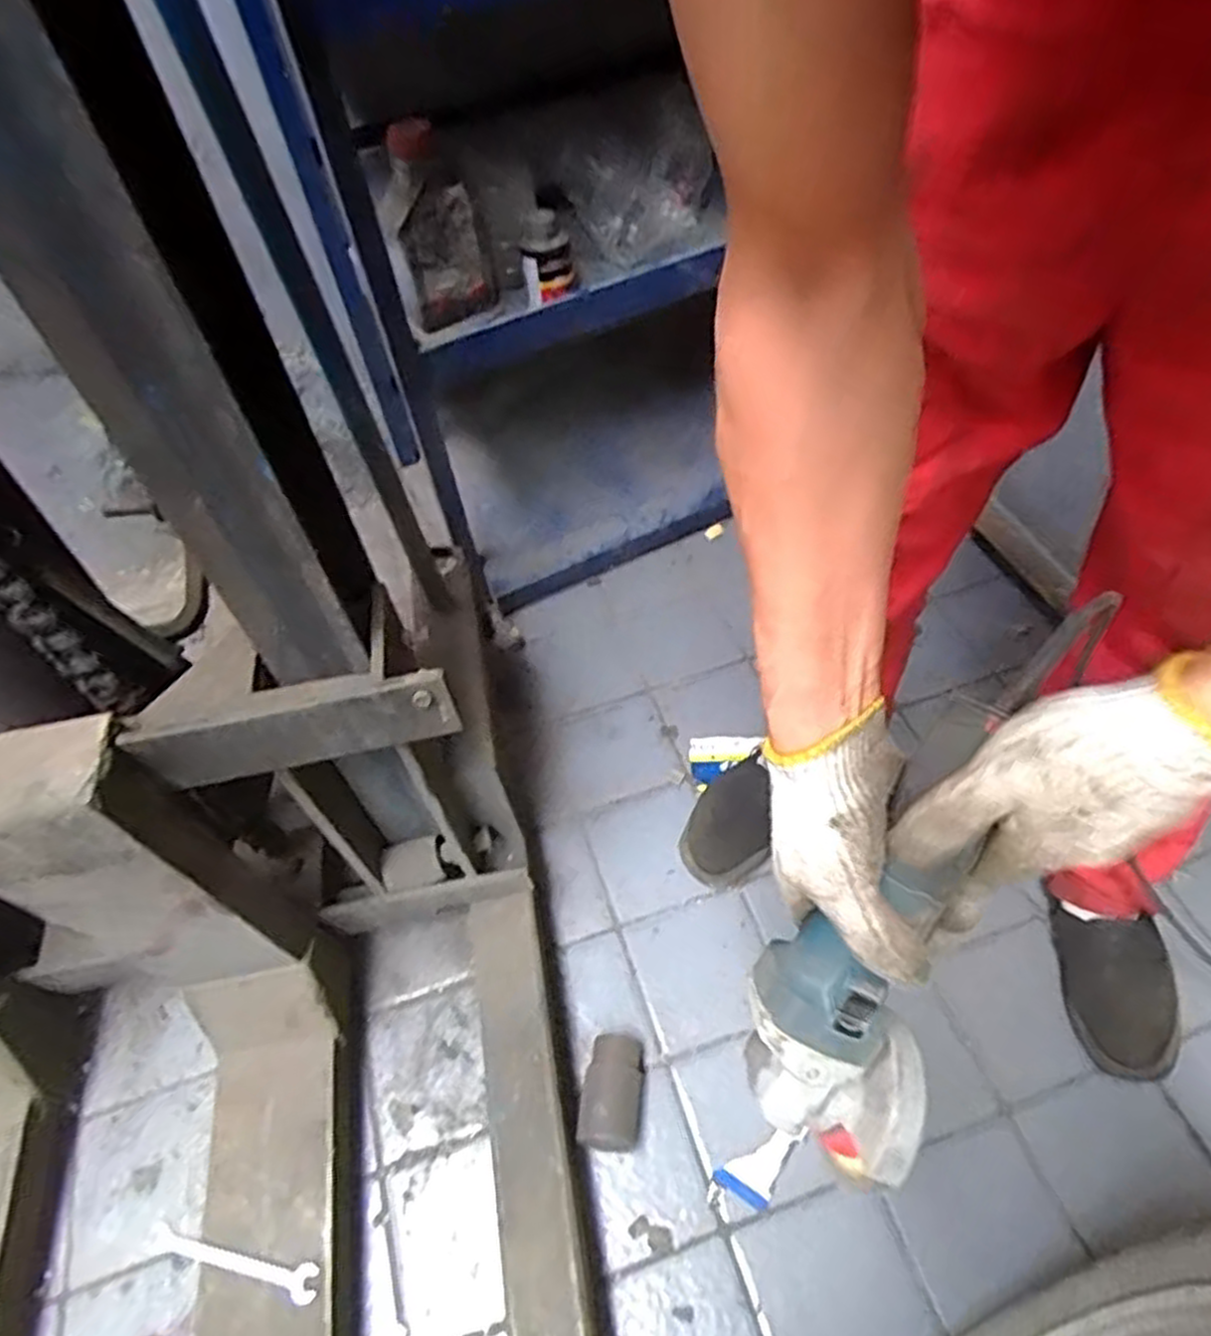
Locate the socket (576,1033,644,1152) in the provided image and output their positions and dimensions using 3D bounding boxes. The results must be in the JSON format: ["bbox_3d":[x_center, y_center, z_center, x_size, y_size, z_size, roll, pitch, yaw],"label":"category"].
[{"bbox_3d":[0.006,0.424,0.791,0.059,0.056,0.106,5,53,8],"label":"socket"}]

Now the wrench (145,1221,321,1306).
[{"bbox_3d":[-0.340,0.527,0.700,0.176,0.006,0.027,8,54,11],"label":"wrench"}]

